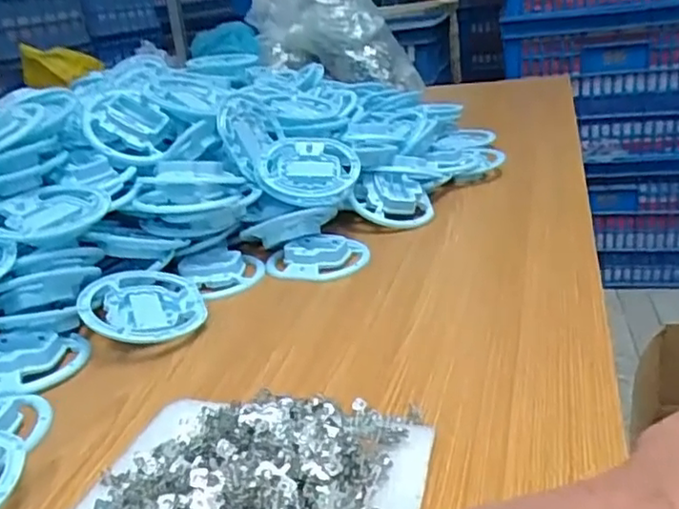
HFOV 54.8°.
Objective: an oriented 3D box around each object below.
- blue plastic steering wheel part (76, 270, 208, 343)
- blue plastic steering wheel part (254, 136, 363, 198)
[{"bbox_3d":[-0.168,0.047,0.566,0.103,0.015,0.098,-3,30,-27],"label":"blue plastic steering wheel part"},{"bbox_3d":[-0.034,-0.091,0.706,0.107,0.021,0.108,-2,43,-6],"label":"blue plastic steering wheel part"}]

